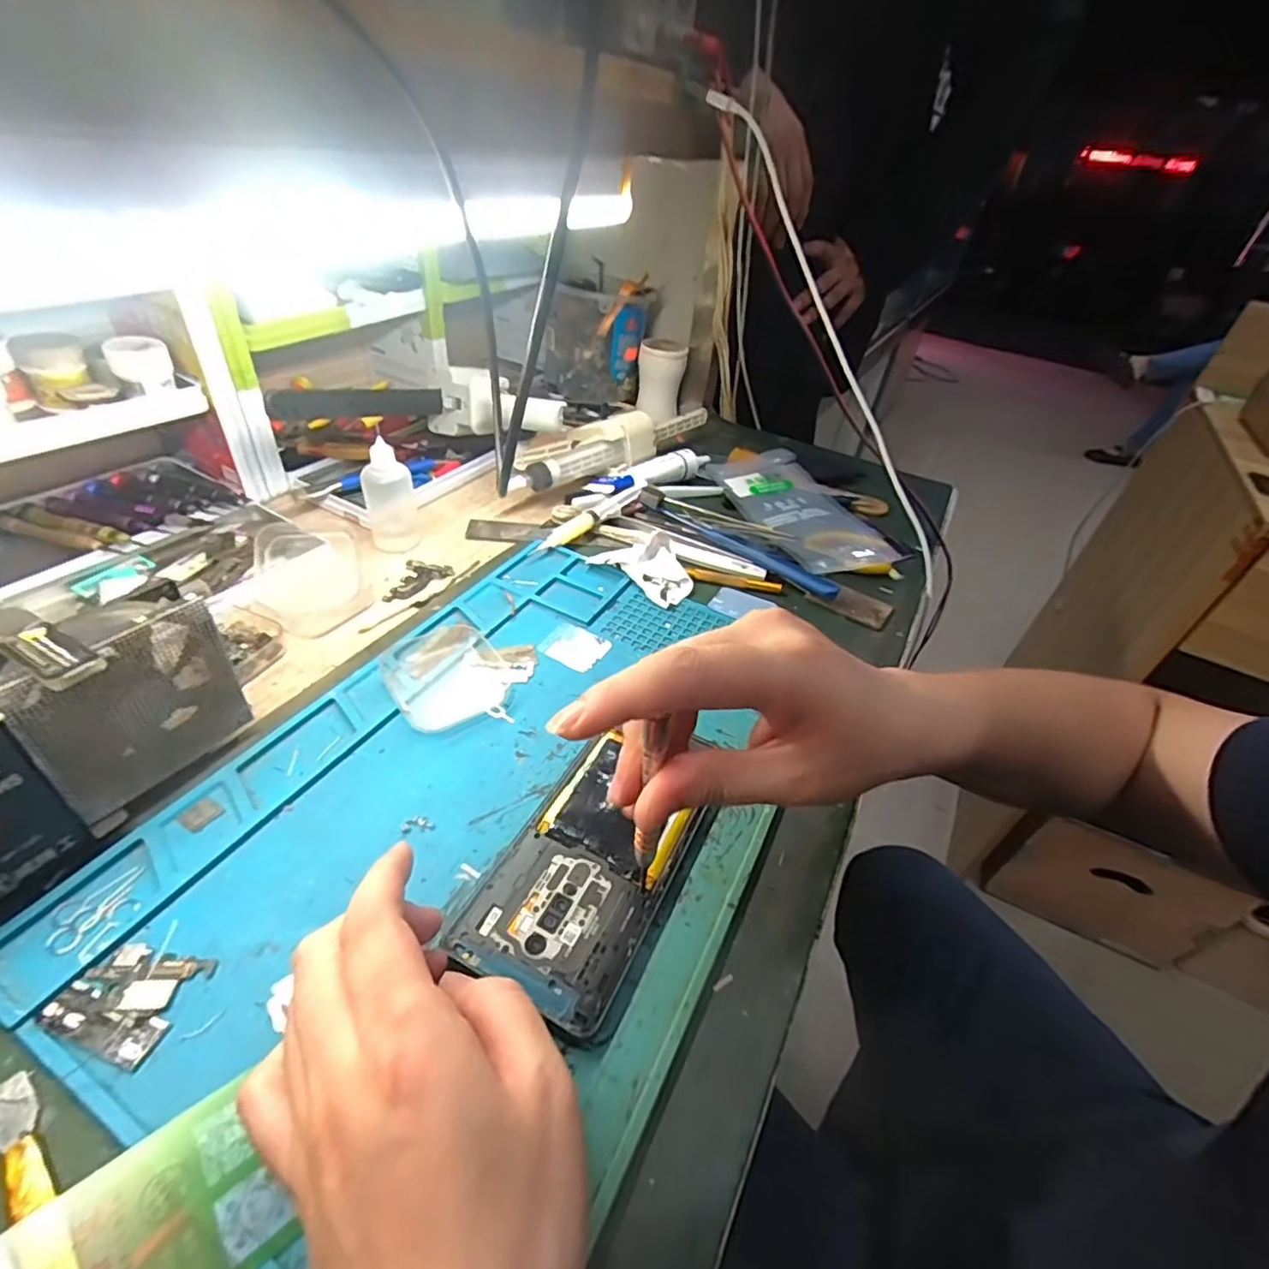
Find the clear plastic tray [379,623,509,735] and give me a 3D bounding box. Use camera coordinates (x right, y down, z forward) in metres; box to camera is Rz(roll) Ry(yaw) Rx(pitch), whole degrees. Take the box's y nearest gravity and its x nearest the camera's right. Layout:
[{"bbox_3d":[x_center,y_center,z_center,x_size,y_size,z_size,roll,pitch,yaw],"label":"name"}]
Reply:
[{"bbox_3d":[-0.114,0.022,0.364,0.066,0.008,0.082,-24,50,-31],"label":"clear plastic tray"}]

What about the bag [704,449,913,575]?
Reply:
[{"bbox_3d":[0.155,-0.118,0.562,0.104,0.024,0.185,-12,45,-21],"label":"bag"}]

